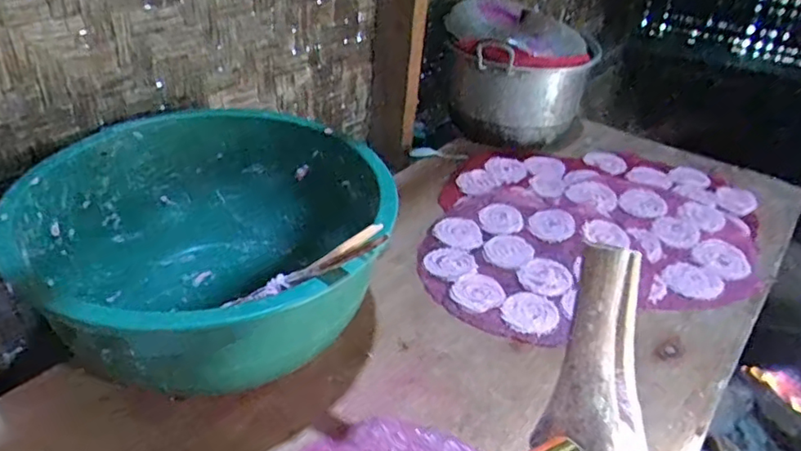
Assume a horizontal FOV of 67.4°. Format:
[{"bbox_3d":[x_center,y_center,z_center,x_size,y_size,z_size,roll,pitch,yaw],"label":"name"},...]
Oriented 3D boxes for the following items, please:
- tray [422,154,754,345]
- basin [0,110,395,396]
[{"bbox_3d":[0.325,-0.015,1.043,0.640,0.040,0.478,-8,35,-16],"label":"tray"},{"bbox_3d":[-0.225,0.035,0.759,0.433,0.201,0.404,2,33,-1],"label":"basin"}]

